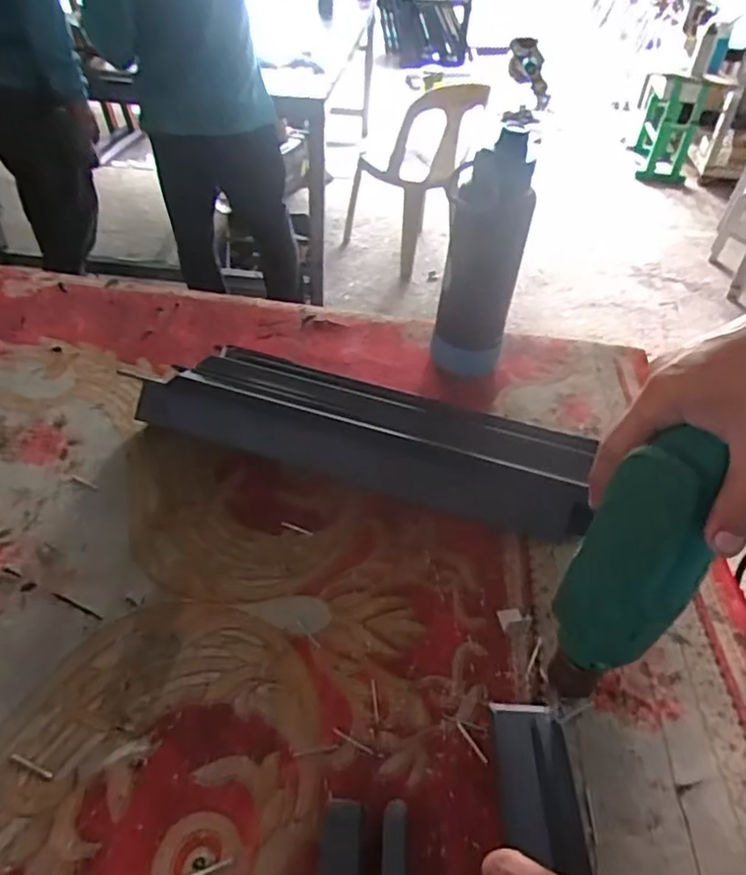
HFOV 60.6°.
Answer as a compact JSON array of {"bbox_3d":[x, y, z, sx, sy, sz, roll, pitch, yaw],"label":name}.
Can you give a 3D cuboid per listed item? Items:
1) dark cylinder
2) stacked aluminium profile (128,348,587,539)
[{"bbox_3d":[0.133,-0.208,0.780,0.082,0.288,0.070,23,44,19],"label":"dark cylinder"},{"bbox_3d":[-0.010,-0.006,0.694,0.468,0.084,0.115,17,42,13],"label":"stacked aluminium profile"}]

